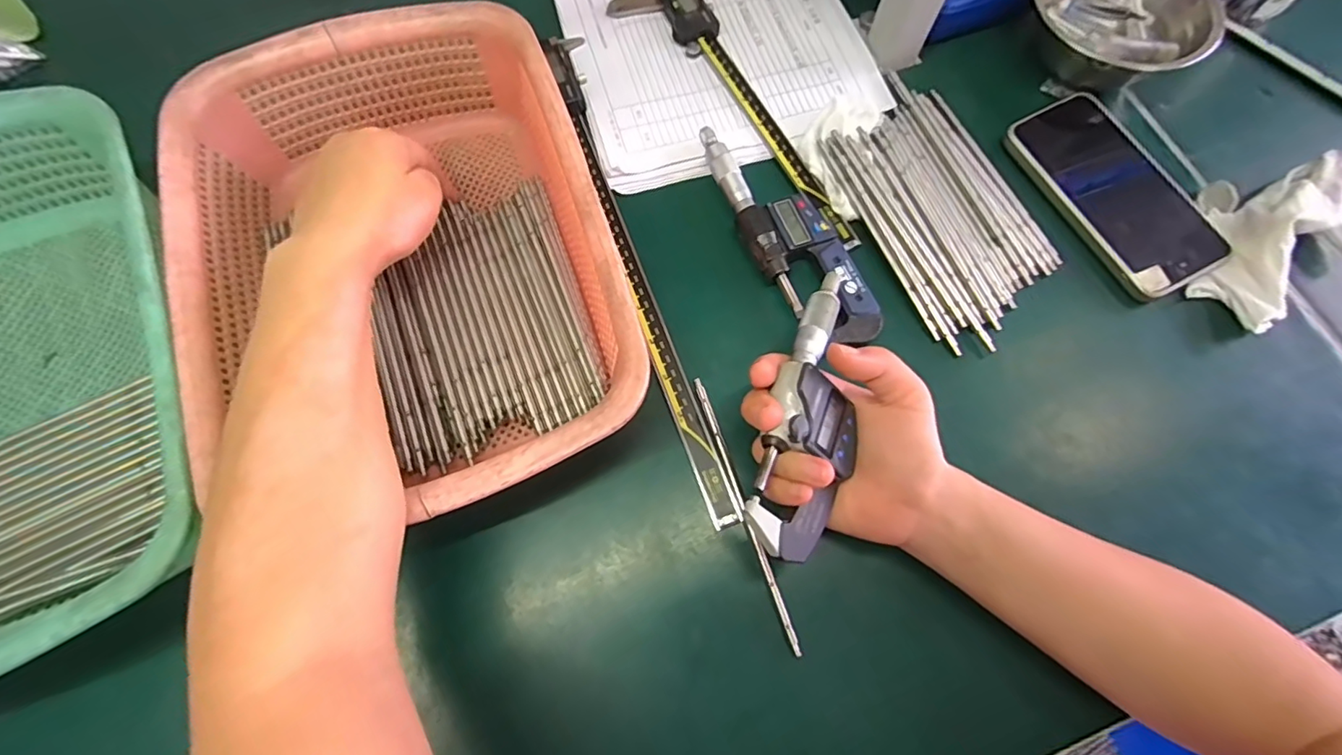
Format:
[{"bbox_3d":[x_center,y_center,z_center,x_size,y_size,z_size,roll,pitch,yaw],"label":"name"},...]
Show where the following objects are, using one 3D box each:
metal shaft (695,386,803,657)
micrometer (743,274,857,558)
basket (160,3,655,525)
[{"bbox_3d":[0.042,0.074,0.326,0.005,0.004,0.162,-17,73,-5],"label":"metal shaft"},{"bbox_3d":[0.074,0.015,0.295,0.048,0.029,0.155,12,74,4],"label":"micrometer"},{"bbox_3d":[-0.149,-0.066,0.335,0.220,0.080,0.294,-19,73,-6],"label":"basket"}]

